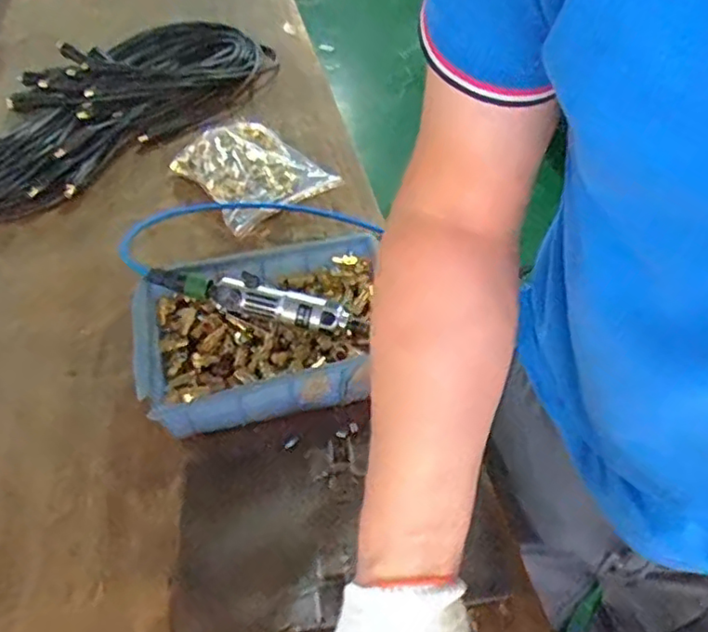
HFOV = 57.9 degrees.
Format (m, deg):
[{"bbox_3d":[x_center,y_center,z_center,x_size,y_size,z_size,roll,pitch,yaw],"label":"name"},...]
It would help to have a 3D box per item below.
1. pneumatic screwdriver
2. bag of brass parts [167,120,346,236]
[{"bbox_3d":[-0.111,-0.020,0.744,0.256,0.048,0.054,10,47,11],"label":"pneumatic screwdriver"},{"bbox_3d":[-0.162,-0.230,1.006,0.187,0.067,0.213,-33,55,-24],"label":"bag of brass parts"}]

